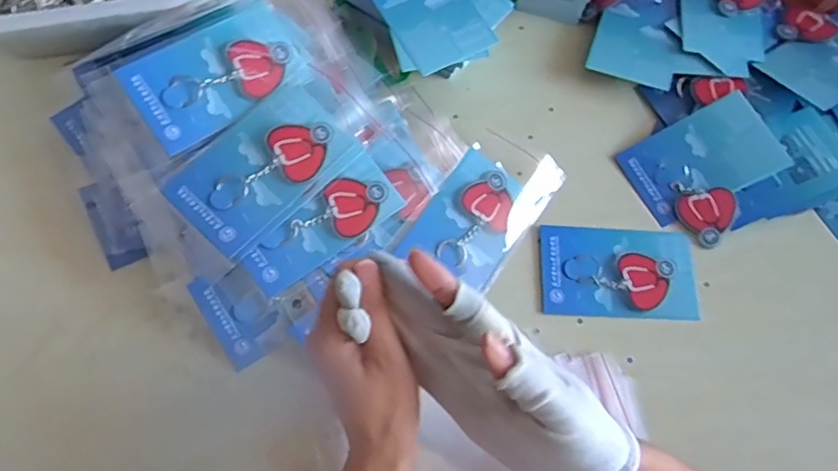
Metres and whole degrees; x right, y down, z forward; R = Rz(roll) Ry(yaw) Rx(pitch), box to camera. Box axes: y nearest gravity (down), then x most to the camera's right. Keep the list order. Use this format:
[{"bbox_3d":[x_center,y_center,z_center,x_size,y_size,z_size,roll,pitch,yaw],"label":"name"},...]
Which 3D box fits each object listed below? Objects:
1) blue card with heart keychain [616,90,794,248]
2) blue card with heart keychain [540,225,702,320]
[{"bbox_3d":[0.270,-0.061,0.527,0.135,0.016,0.105,-26,72,-11],"label":"blue card with heart keychain"},{"bbox_3d":[0.173,0.030,0.497,0.133,0.007,0.080,3,69,-1],"label":"blue card with heart keychain"}]

